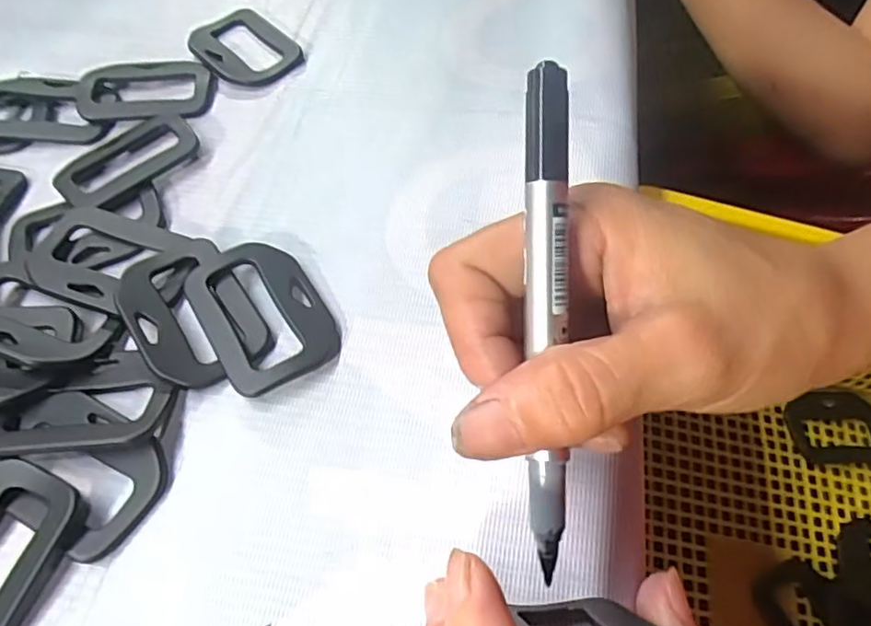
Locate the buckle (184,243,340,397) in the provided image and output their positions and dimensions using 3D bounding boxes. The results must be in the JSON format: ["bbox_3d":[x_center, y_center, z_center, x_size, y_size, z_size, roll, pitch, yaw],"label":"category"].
[{"bbox_3d":[-0.064,0.000,0.232,0.042,0.011,0.062,-30,61,-13],"label":"buckle"}]

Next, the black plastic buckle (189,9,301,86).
[{"bbox_3d":[-0.098,-0.135,0.319,0.042,0.007,0.062,-35,62,-16],"label":"black plastic buckle"}]

